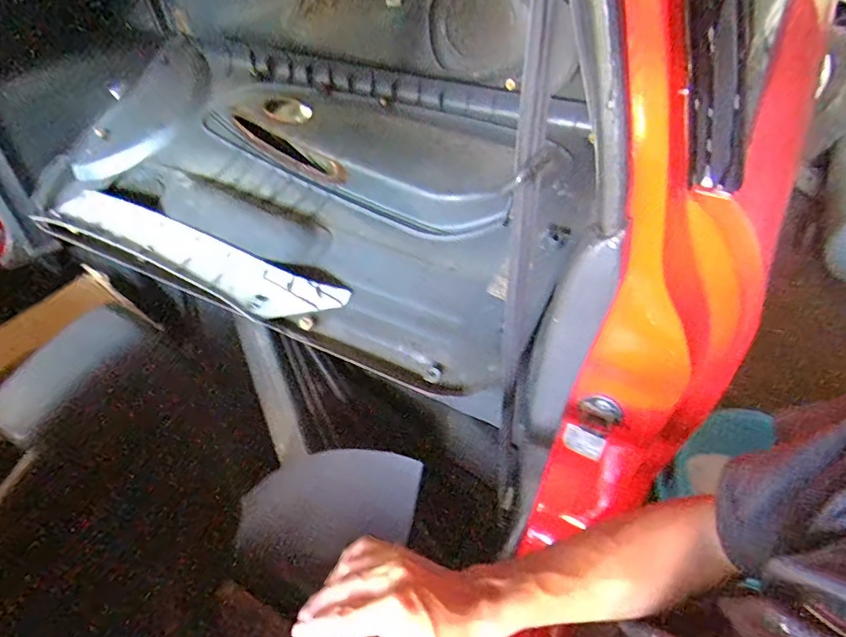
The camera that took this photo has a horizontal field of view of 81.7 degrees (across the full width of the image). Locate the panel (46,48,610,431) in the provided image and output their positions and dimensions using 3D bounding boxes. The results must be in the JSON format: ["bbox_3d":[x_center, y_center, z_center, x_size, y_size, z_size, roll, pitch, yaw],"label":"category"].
[{"bbox_3d":[-0.282,-0.278,0.939,1.070,0.186,0.513,22,55,19],"label":"panel"}]

